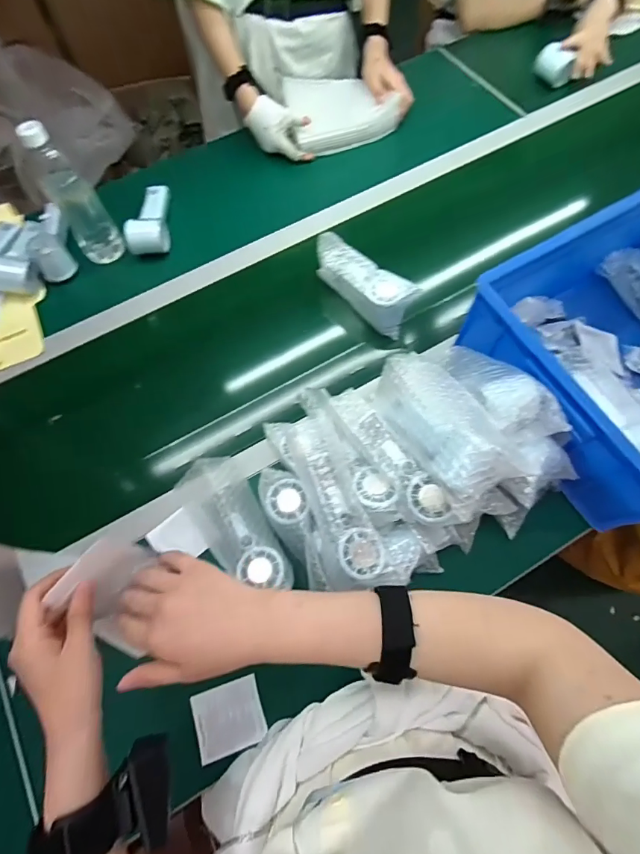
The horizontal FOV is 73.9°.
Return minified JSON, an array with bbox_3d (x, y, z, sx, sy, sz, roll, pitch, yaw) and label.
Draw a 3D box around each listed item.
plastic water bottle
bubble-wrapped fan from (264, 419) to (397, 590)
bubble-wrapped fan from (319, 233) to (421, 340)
[{"bbox_3d":[-0.394,-0.363,0.678,0.069,0.219,0.062,-35,73,-11],"label":"plastic water bottle"},{"bbox_3d":[0.016,0.095,0.494,0.071,0.058,0.195,-25,87,-8],"label":"bubble-wrapped fan"},{"bbox_3d":[0.064,-0.232,0.685,0.188,0.057,0.064,40,75,14],"label":"bubble-wrapped fan"}]

